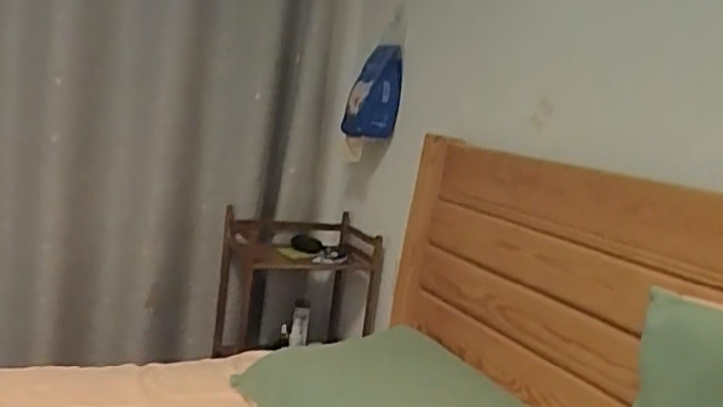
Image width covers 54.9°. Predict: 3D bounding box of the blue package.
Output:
[{"bbox_3d":[0.031,-0.284,1.783,0.134,0.229,0.086,8,8,6],"label":"blue package"}]

